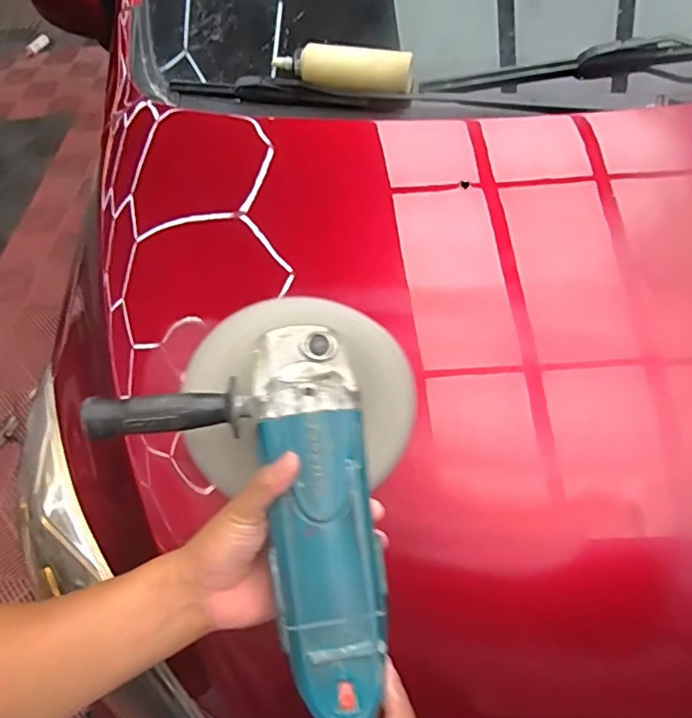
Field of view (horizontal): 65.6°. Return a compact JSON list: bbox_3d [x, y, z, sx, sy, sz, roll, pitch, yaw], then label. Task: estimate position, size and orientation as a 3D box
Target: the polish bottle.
[{"bbox_3d":[-0.008,-0.404,0.745,0.201,0.043,0.044,11,56,14],"label":"polish bottle"}]

